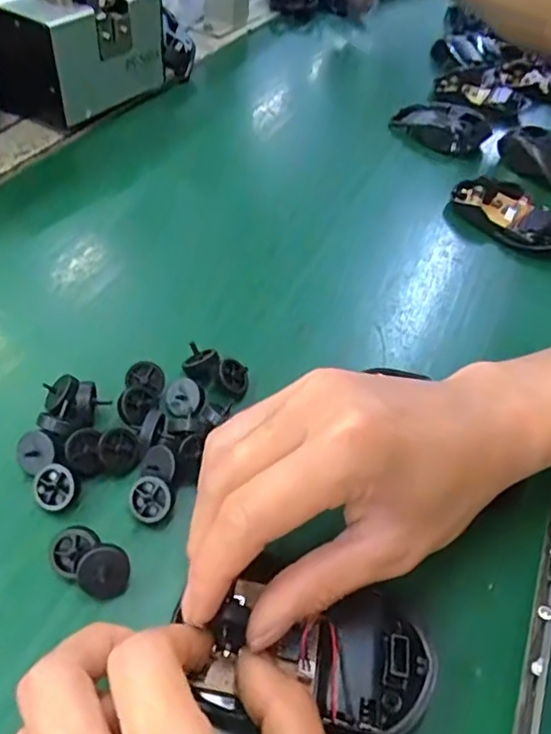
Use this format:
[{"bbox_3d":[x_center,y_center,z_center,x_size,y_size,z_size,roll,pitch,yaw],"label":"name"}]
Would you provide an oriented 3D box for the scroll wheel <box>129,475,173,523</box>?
[{"bbox_3d":[-0.054,0.057,0.253,0.019,0.004,0.020,0,88,11],"label":"scroll wheel"}]

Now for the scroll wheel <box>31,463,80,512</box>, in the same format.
[{"bbox_3d":[-0.095,0.052,0.253,0.019,0.007,0.019,0,90,2],"label":"scroll wheel"}]

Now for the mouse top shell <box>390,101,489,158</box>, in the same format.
[{"bbox_3d":[0.146,-0.213,0.514,0.083,0.022,0.051,17,48,7],"label":"mouse top shell"}]

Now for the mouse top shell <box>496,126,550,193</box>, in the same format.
[{"bbox_3d":[0.227,-0.173,0.486,0.085,0.021,0.050,32,52,20],"label":"mouse top shell"}]

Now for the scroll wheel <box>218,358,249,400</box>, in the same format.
[{"bbox_3d":[-0.022,0.006,0.304,0.015,0.011,0.019,1,47,-6],"label":"scroll wheel"}]

